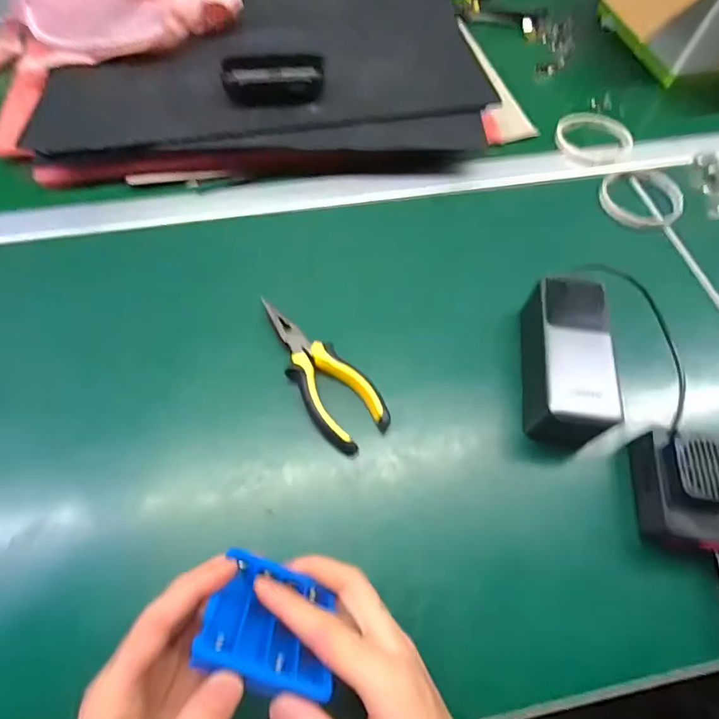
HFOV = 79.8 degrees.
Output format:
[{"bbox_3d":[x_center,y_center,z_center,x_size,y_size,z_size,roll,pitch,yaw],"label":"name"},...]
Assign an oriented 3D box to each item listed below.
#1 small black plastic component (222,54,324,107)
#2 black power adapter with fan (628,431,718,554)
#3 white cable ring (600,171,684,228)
[{"bbox_3d":[-0.091,-0.299,0.463,0.104,0.027,0.053,-11,64,-6],"label":"small black plastic component"},{"bbox_3d":[0.239,0.092,0.299,0.075,0.044,0.078,7,63,3],"label":"black power adapter with fan"},{"bbox_3d":[0.305,-0.175,0.464,0.095,0.005,0.075,-17,65,-9],"label":"white cable ring"}]

